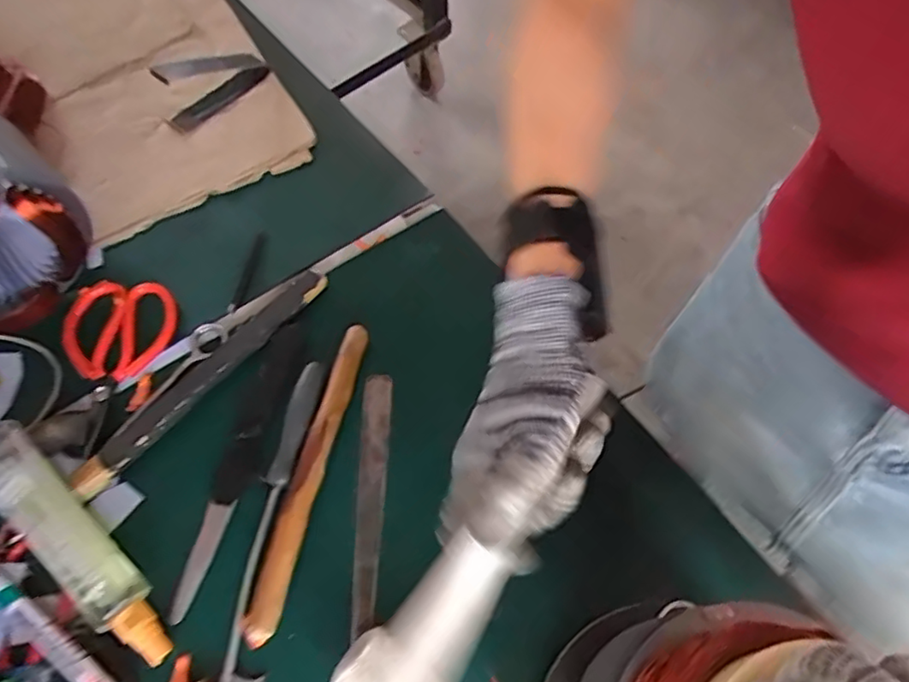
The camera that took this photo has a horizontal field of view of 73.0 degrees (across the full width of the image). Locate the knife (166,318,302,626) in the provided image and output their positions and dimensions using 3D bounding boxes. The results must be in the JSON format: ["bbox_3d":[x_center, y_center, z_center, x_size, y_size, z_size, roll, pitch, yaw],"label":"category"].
[{"bbox_3d":[-0.176,0.092,0.497,0.030,0.017,0.243,13,64,7],"label":"knife"}]

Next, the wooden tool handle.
[{"bbox_3d":[-0.115,0.101,0.488,0.026,0.019,0.251,11,64,6],"label":"wooden tool handle"}]

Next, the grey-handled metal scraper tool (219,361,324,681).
[{"bbox_3d":[-0.140,0.137,0.470,0.031,0.017,0.257,5,63,3],"label":"grey-handled metal scraper tool"}]

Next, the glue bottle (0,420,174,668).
[{"bbox_3d":[-0.285,0.144,0.446,0.219,0.047,0.047,39,69,18],"label":"glue bottle"}]

